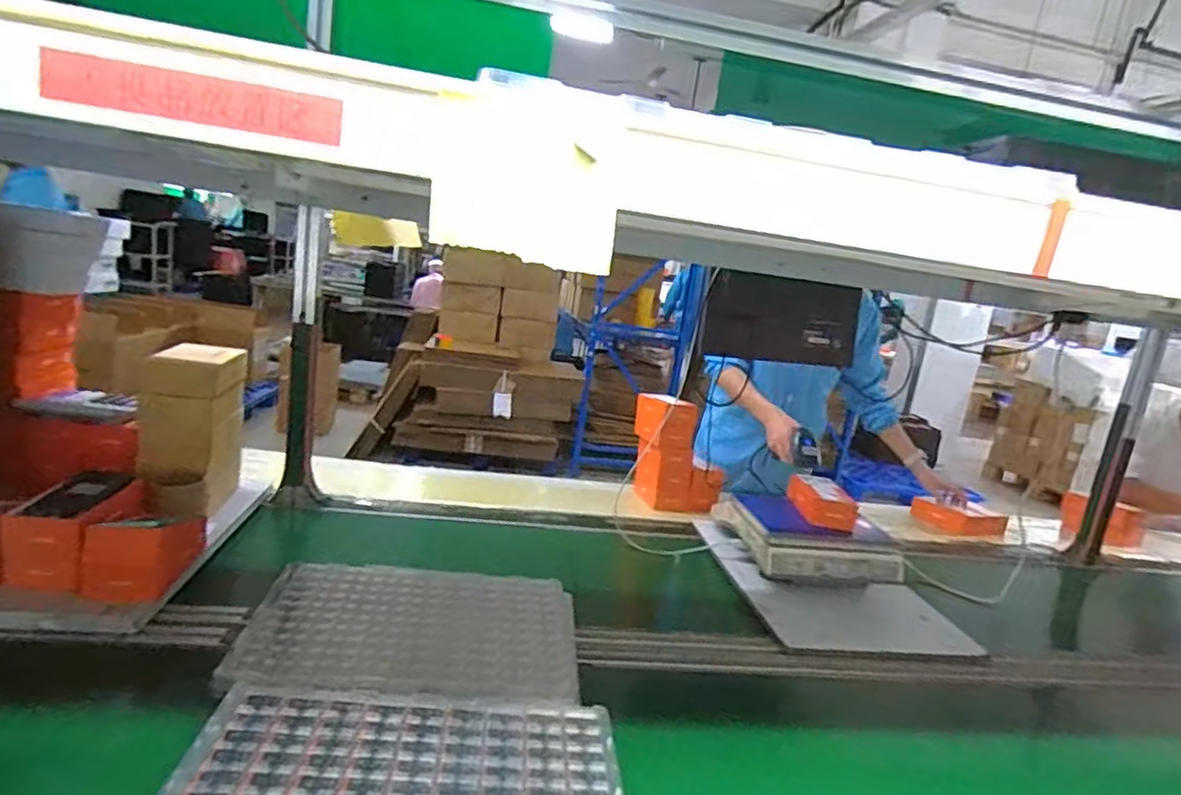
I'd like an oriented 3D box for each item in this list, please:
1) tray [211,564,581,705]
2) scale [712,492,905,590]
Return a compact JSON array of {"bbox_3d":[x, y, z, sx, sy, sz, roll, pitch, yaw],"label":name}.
[{"bbox_3d":[-0.255,0.336,0.964,0.465,0.015,0.337,7,12,-7],"label":"tray"},{"bbox_3d":[0.462,0.303,1.419,0.303,0.097,0.305,6,12,-9],"label":"scale"}]

